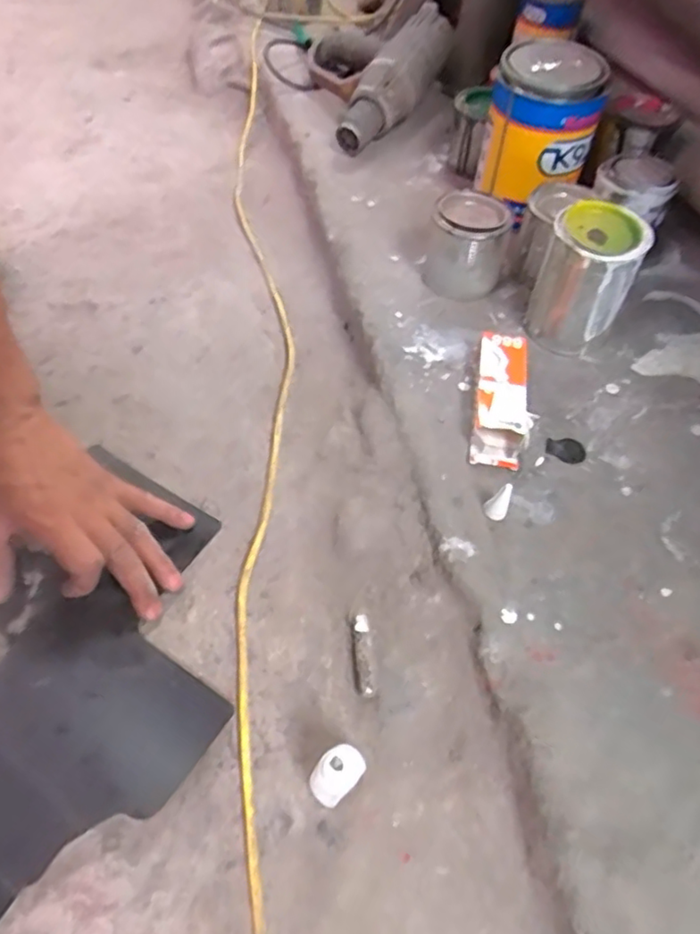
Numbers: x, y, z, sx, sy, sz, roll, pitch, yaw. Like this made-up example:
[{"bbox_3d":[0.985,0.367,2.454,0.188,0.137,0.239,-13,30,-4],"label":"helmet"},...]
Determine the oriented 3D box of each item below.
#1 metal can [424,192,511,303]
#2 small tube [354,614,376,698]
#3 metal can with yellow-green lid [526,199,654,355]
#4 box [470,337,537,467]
[{"bbox_3d":[0.108,-0.207,0.575,0.065,0.074,0.064,1,55,-1],"label":"metal can"},{"bbox_3d":[0.009,0.129,0.418,0.011,0.014,0.057,-2,55,-4],"label":"small tube"},{"bbox_3d":[0.198,-0.156,0.516,0.068,0.106,0.062,30,59,18],"label":"metal can with yellow-green lid"},{"bbox_3d":[0.126,-0.056,0.494,0.046,0.028,0.121,10,55,5],"label":"box"}]

